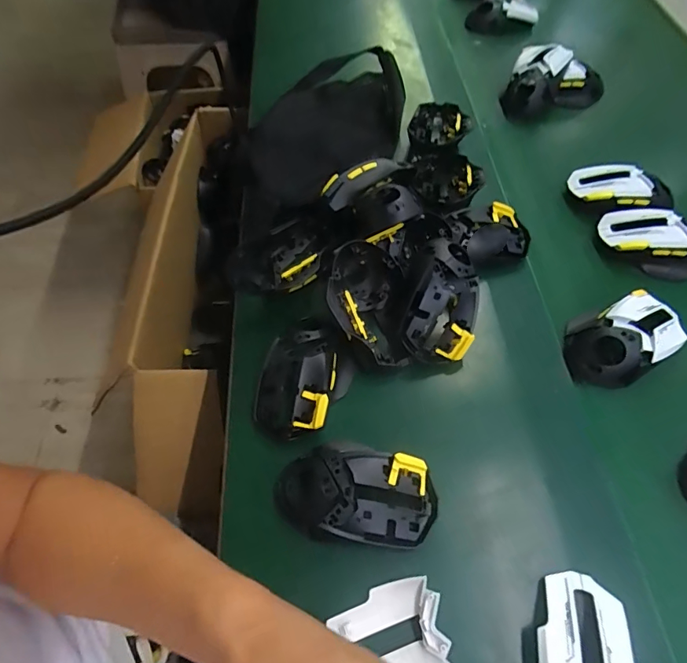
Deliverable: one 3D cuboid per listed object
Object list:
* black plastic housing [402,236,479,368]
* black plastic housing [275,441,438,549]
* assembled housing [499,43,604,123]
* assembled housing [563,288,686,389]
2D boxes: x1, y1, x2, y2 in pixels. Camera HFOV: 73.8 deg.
[{"bbox_3d":[0.086,-0.027,0.408,0.063,0.039,0.107,13,90,-10],"label":"black plastic housing"},{"bbox_3d":[0.010,0.116,0.337,0.114,0.028,0.070,6,55,2],"label":"black plastic housing"},{"bbox_3d":[0.283,-0.342,0.626,0.130,0.070,0.076,-21,59,-17],"label":"assembled housing"},{"bbox_3d":[0.258,0.005,0.421,0.116,0.044,0.070,-24,59,-18],"label":"assembled housing"}]

